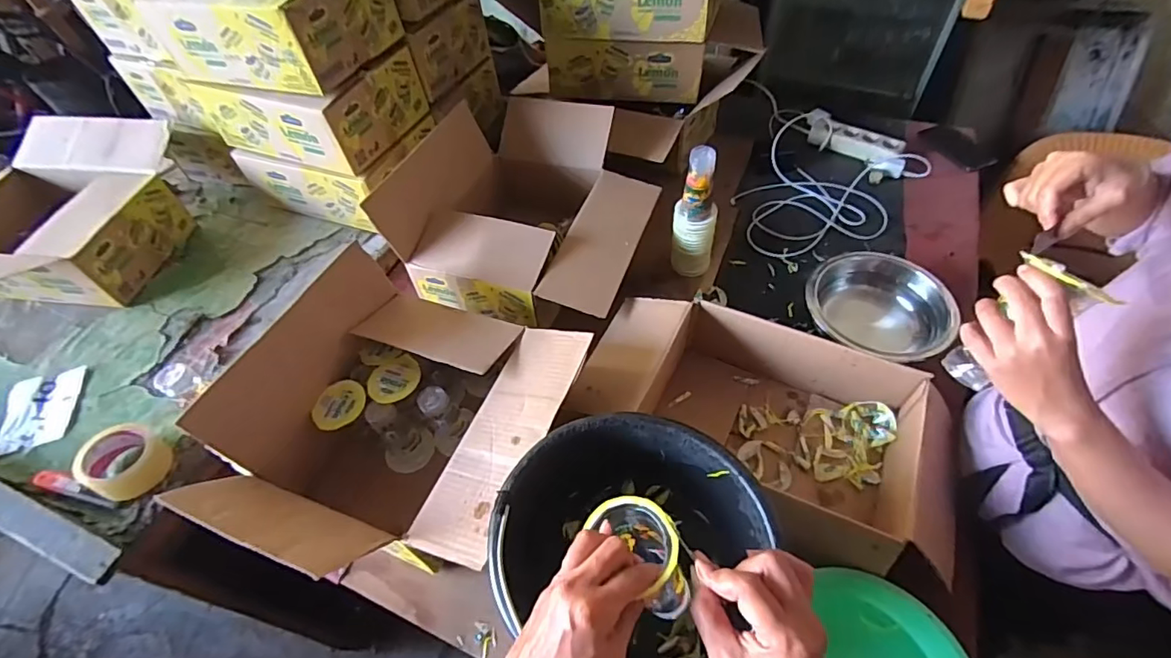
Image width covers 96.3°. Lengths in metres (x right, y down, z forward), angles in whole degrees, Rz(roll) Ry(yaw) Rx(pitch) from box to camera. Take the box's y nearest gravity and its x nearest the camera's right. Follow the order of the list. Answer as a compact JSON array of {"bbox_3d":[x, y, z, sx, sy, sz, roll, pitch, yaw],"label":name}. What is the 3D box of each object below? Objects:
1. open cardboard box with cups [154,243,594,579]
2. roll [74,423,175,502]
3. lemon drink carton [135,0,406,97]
[{"bbox_3d":[-0.231,0.133,0.711,0.390,0.224,0.398,15,55,13],"label":"open cardboard box with cups"},{"bbox_3d":[-0.676,0.192,0.770,0.104,0.051,0.100,-1,53,2],"label":"roll"},{"bbox_3d":[-0.540,-0.549,0.907,0.351,0.152,0.242,19,56,17],"label":"lemon drink carton"}]

